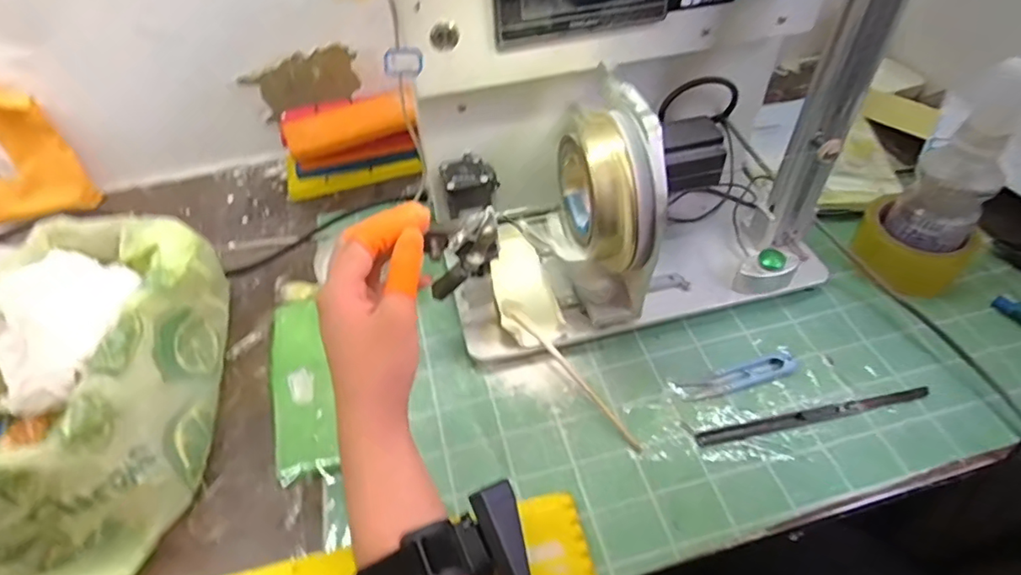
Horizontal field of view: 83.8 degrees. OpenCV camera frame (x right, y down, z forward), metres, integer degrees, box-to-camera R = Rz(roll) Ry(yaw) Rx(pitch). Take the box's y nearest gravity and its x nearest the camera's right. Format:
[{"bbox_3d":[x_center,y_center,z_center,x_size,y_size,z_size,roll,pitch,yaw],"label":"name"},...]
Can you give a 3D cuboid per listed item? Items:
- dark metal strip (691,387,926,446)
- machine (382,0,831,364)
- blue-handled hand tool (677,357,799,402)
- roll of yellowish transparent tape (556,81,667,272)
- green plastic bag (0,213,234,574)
[{"bbox_3d":[0.248,0.104,0.463,0.198,0.004,0.012,-9,49,-5],"label":"dark metal strip"},{"bbox_3d":[0.100,-0.140,0.456,0.341,0.327,0.209,-16,50,-10],"label":"machine"},{"bbox_3d":[0.197,0.077,0.489,0.105,0.004,0.019,-13,49,-8],"label":"blue-handled hand tool"},{"bbox_3d":[0.073,-0.081,0.423,0.058,0.096,0.109,-11,49,-6],"label":"roll of yellowish transparent tape"},{"bbox_3d":[-0.336,0.070,0.437,0.170,0.118,0.307,-11,49,-6],"label":"green plastic bag"}]

